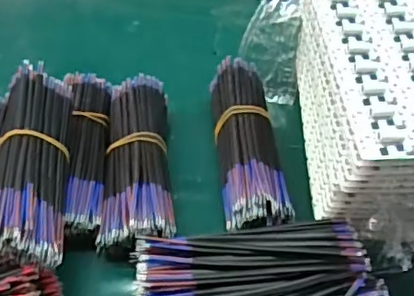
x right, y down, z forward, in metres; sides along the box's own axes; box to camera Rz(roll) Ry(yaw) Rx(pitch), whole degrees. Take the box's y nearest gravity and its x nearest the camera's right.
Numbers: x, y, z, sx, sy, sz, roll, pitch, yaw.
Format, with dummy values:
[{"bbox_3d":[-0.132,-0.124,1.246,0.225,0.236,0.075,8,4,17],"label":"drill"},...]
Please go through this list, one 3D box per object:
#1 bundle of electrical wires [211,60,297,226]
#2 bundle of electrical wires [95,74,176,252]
[{"bbox_3d":[0.030,-0.004,0.435,0.044,0.044,0.147,-4,48,-3],"label":"bundle of electrical wires"},{"bbox_3d":[-0.052,0.008,0.427,0.050,0.043,0.144,-2,47,-1],"label":"bundle of electrical wires"}]

